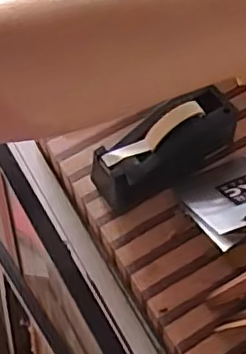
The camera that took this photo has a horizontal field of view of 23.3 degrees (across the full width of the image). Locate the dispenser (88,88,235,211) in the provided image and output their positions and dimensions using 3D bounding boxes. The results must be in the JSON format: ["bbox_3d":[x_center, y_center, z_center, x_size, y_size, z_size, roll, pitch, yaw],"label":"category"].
[{"bbox_3d":[0.058,-0.044,0.816,0.205,0.120,0.083,-24,63,-10],"label":"dispenser"}]

